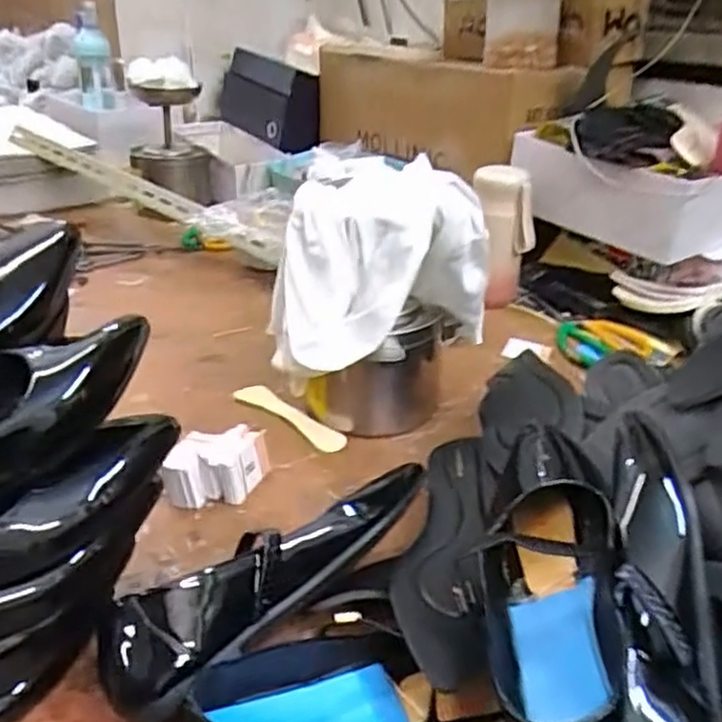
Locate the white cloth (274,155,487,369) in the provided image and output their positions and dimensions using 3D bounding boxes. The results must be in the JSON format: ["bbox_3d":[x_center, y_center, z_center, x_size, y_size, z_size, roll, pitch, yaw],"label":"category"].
[{"bbox_3d":[0.007,-0.088,0.620,0.186,0.140,0.142,-18,33,-32],"label":"white cloth"}]

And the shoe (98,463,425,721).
[{"bbox_3d":[-0.043,0.136,0.442,0.237,0.082,0.059,-23,35,-37],"label":"shoe"}]

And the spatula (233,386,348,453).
[{"bbox_3d":[-0.069,0.054,0.687,0.027,0.009,0.142,-36,41,-31],"label":"spatula"}]

